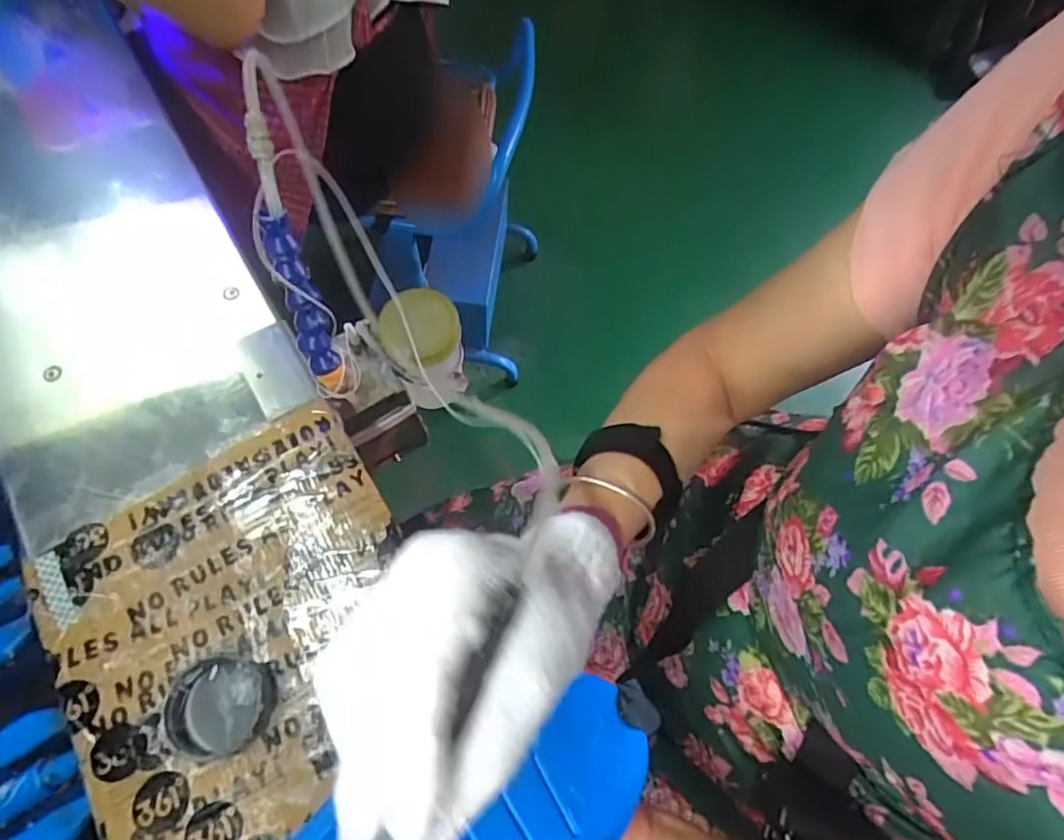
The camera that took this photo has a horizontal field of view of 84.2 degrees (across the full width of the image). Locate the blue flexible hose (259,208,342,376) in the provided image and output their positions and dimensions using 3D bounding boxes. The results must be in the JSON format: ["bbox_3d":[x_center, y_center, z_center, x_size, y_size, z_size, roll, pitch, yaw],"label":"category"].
[{"bbox_3d":[-0.171,-0.091,0.437,0.027,0.127,0.017,-9,42,-4],"label":"blue flexible hose"}]

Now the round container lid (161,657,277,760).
[{"bbox_3d":[-0.205,0.189,0.388,0.062,0.018,0.058,1,67,-3],"label":"round container lid"}]

